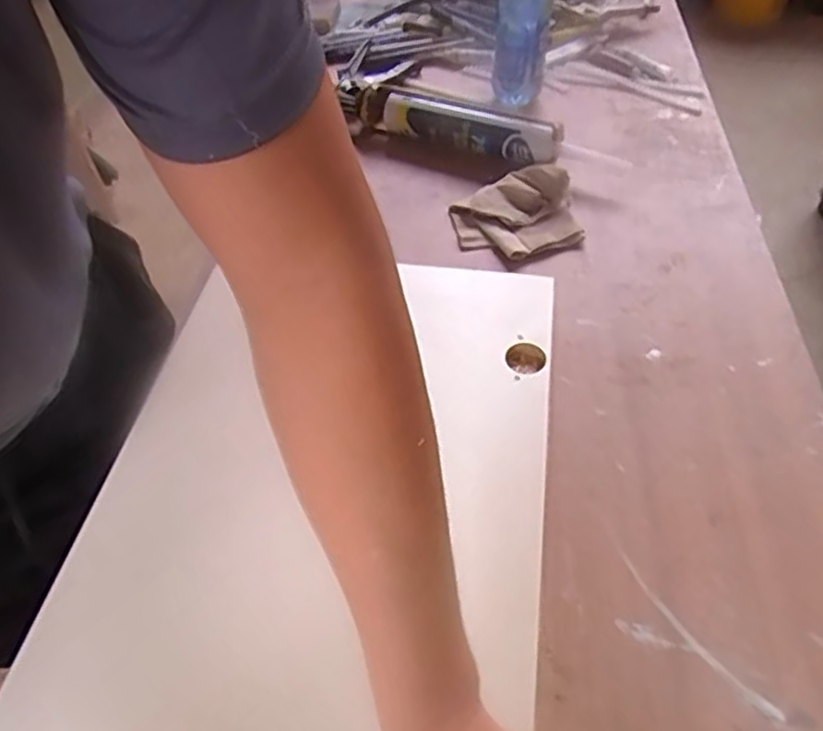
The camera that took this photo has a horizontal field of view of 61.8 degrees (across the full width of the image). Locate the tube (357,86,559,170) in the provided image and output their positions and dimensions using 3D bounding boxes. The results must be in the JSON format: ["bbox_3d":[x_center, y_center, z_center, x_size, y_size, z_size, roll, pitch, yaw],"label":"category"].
[{"bbox_3d":[0.048,-0.286,0.837,0.267,0.045,0.051,25,55,22],"label":"tube"}]

